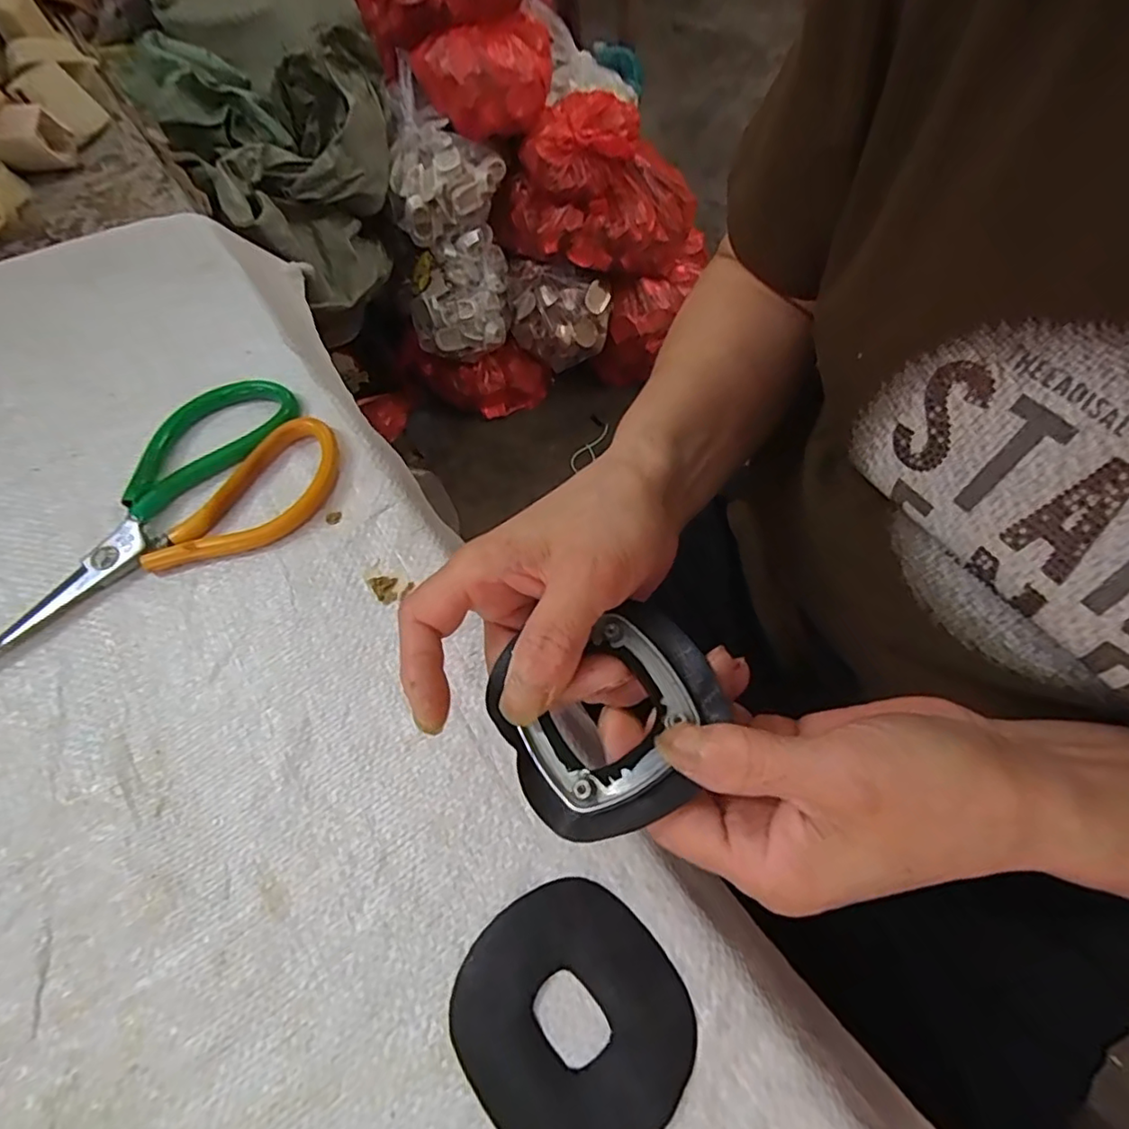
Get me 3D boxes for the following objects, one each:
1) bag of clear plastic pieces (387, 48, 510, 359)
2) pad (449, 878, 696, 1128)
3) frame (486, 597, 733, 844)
[{"bbox_3d":[-0.193,-0.585,1.018,0.190,0.432,0.101,-10,25,-3],"label":"bag of clear plastic pieces"},{"bbox_3d":[0.002,0.162,0.213,0.076,0.004,0.079,-37,69,-15],"label":"pad"},{"bbox_3d":[0.016,0.052,0.206,0.073,0.015,0.068,-23,66,-9],"label":"frame"}]

